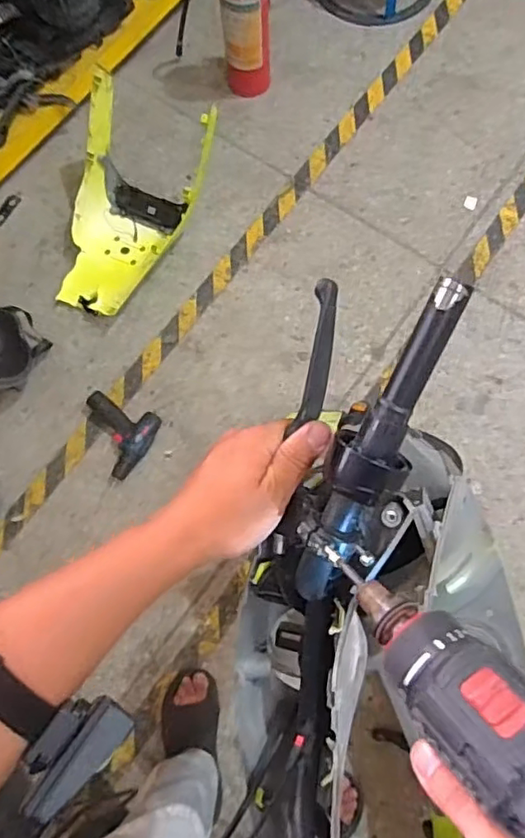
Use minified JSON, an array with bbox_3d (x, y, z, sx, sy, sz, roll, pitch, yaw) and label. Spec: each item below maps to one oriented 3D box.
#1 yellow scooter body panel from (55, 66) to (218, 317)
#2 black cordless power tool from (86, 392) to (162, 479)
[{"bbox_3d":[-0.350,-0.541,1.546,0.335,0.286,0.500,20,76,7],"label":"yellow scooter body panel"},{"bbox_3d":[-0.380,0.043,1.496,0.204,0.050,0.181,22,76,8],"label":"black cordless power tool"}]

